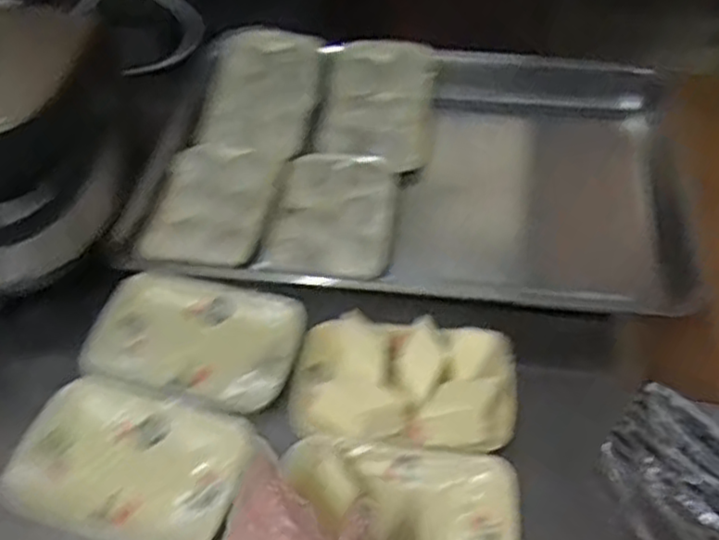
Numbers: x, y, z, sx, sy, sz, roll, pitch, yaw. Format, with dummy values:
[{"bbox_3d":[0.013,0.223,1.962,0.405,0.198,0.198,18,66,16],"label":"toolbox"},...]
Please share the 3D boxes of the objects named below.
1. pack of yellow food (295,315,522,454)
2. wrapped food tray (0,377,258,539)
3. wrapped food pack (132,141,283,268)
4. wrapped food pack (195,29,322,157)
[{"bbox_3d":[0.040,0.097,0.649,0.193,0.037,0.122,5,50,6],"label":"pack of yellow food"},{"bbox_3d":[-0.197,0.166,0.622,0.194,0.030,0.127,12,51,12],"label":"wrapped food tray"},{"bbox_3d":[-0.164,-0.078,0.819,0.128,0.023,0.169,9,50,10],"label":"wrapped food pack"},{"bbox_3d":[-0.121,-0.232,0.921,0.132,0.031,0.224,5,50,7],"label":"wrapped food pack"}]

